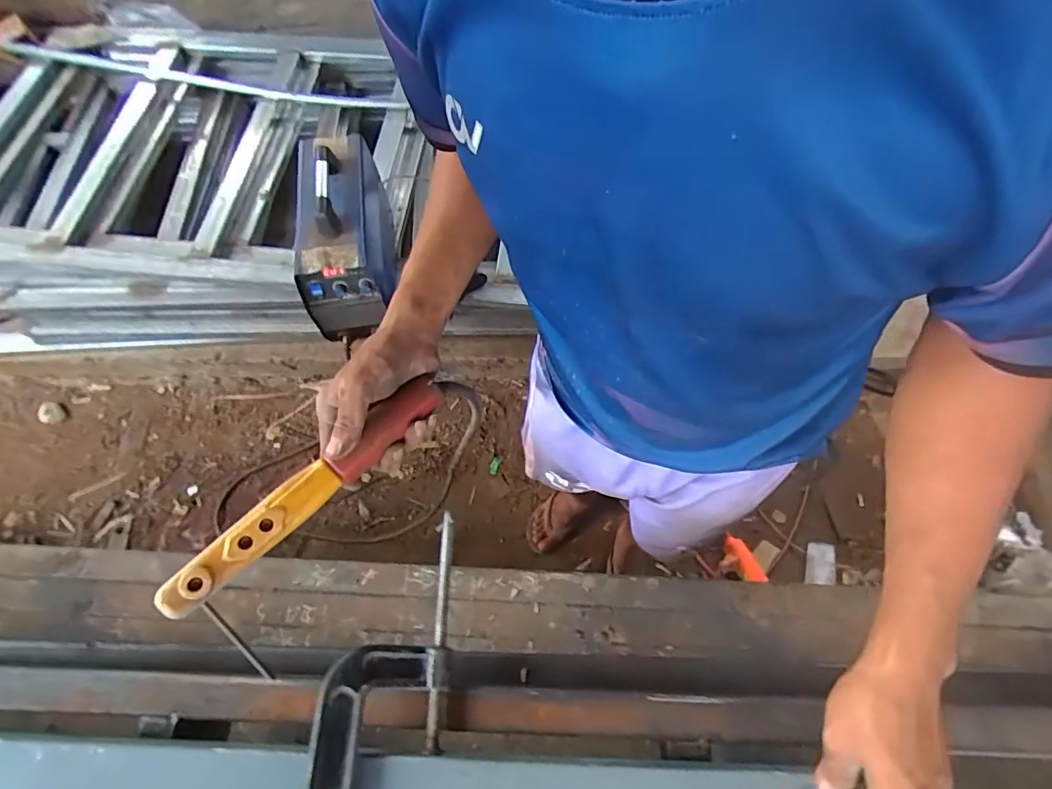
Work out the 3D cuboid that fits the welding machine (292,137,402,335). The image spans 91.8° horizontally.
[{"bbox_3d":[-0.382,-0.349,1.084,0.150,0.244,0.384,-7,66,-2],"label":"welding machine"}]

